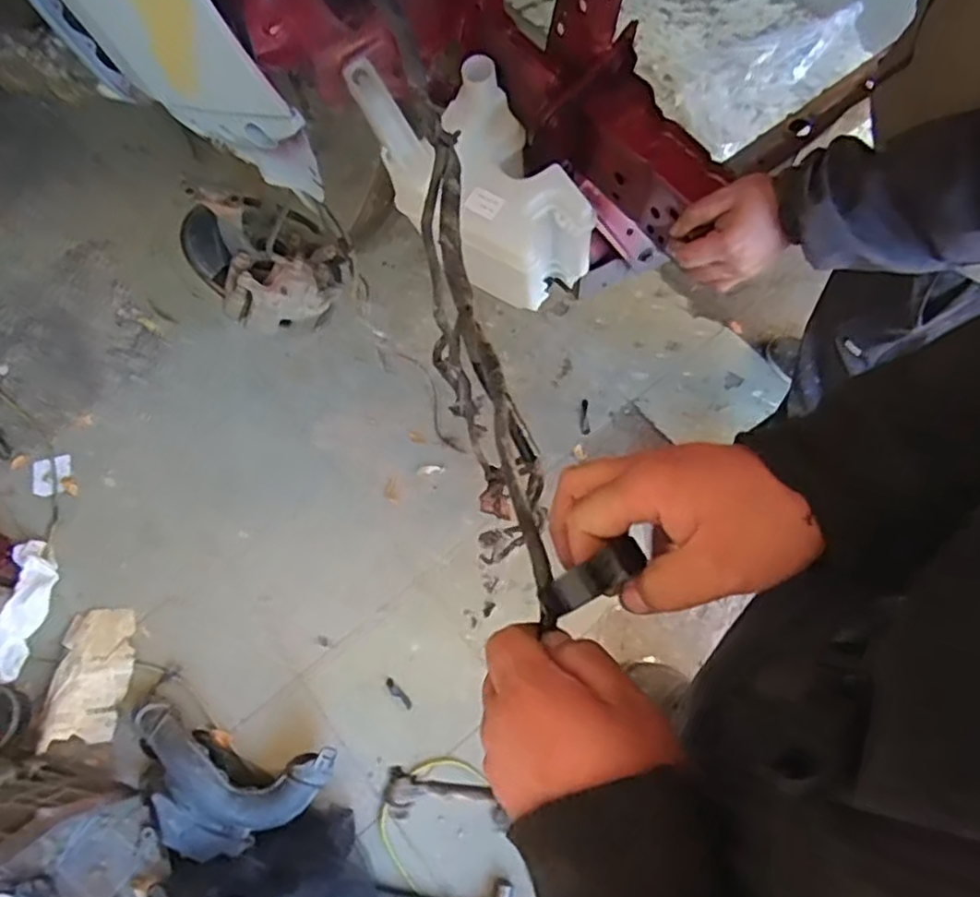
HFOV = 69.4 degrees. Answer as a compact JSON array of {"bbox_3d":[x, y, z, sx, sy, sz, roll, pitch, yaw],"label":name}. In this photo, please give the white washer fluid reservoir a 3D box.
[{"bbox_3d":[-0.012,-0.296,0.844,0.164,0.242,0.250,-37,71,-11],"label":"white washer fluid reservoir"}]

